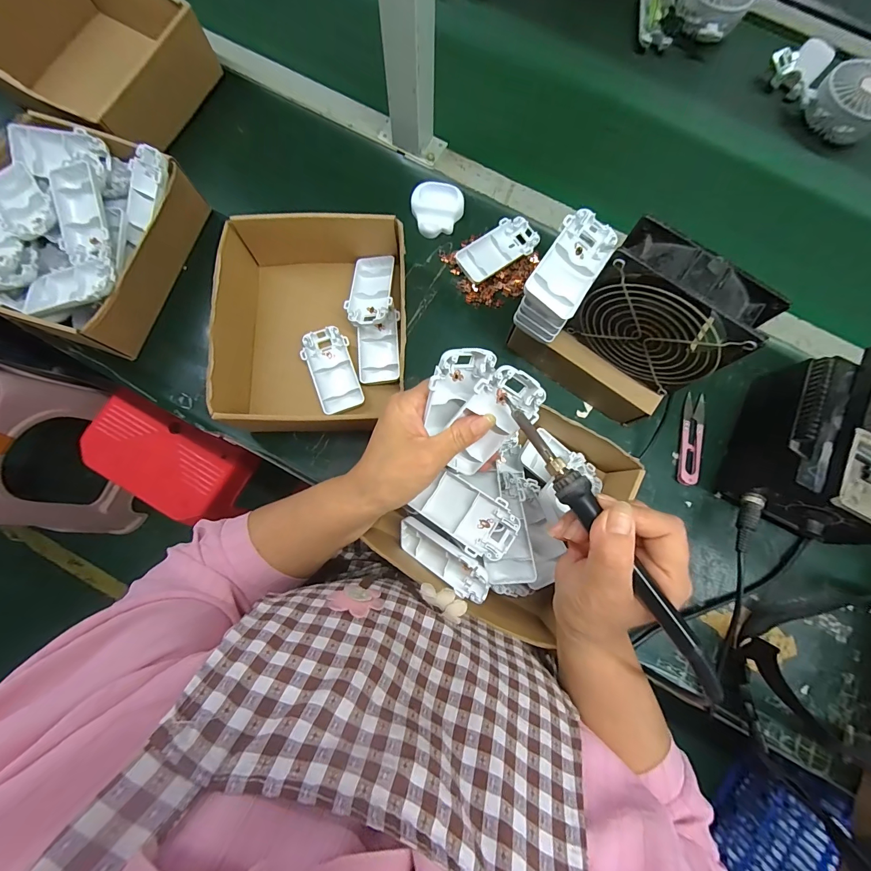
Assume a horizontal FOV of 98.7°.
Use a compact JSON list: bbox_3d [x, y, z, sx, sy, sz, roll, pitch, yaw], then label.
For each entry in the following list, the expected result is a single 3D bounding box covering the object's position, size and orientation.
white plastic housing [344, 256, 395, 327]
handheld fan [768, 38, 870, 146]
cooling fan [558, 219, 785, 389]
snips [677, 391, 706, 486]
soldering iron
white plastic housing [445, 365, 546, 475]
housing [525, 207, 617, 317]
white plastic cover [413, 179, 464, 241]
[{"bbox_3d":[-0.071,-0.161,0.413,0.046,0.019,0.098,3,63,0],"label":"white plastic housing"},{"bbox_3d":[0.517,-0.454,0.484,0.097,0.051,0.155,-24,82,-5],"label":"handheld fan"},{"bbox_3d":[0.185,-0.100,0.314,0.114,0.113,0.042,38,82,5],"label":"cooling fan"},{"bbox_3d":[0.282,0.003,0.408,0.022,0.012,0.104,15,81,2],"label":"snips"},{"bbox_3d":[0.106,0.061,0.234,0.019,0.013,0.204,-31,75,-6],"label":"soldering iron"},{"bbox_3d":[0.042,-0.007,0.282,0.050,0.024,0.096,26,124,4],"label":"white plastic housing"},{"bbox_3d":[0.113,-0.142,0.309,0.045,0.017,0.094,30,81,4],"label":"housing"},{"bbox_3d":[0.003,-0.272,0.449,0.059,0.019,0.062,-9,81,-2],"label":"white plastic cover"}]

